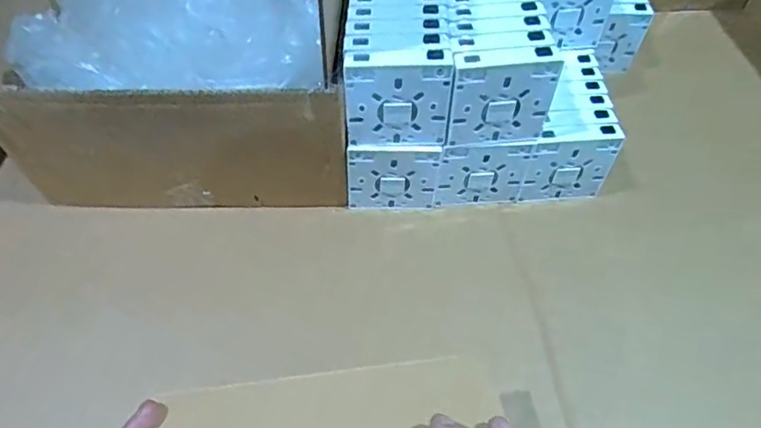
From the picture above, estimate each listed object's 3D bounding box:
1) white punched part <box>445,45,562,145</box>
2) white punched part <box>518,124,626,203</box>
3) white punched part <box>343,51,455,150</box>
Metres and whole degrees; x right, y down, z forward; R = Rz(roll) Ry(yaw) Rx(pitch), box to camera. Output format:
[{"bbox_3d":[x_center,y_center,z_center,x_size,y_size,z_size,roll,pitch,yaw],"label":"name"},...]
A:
[{"bbox_3d":[0.101,-0.097,0.444,0.087,0.085,0.017,-5,51,-3],"label":"white punched part"},{"bbox_3d":[0.185,-0.047,0.518,0.083,0.084,0.022,-7,51,-5],"label":"white punched part"},{"bbox_3d":[0.014,-0.093,0.442,0.086,0.088,0.016,-2,51,-1],"label":"white punched part"}]

